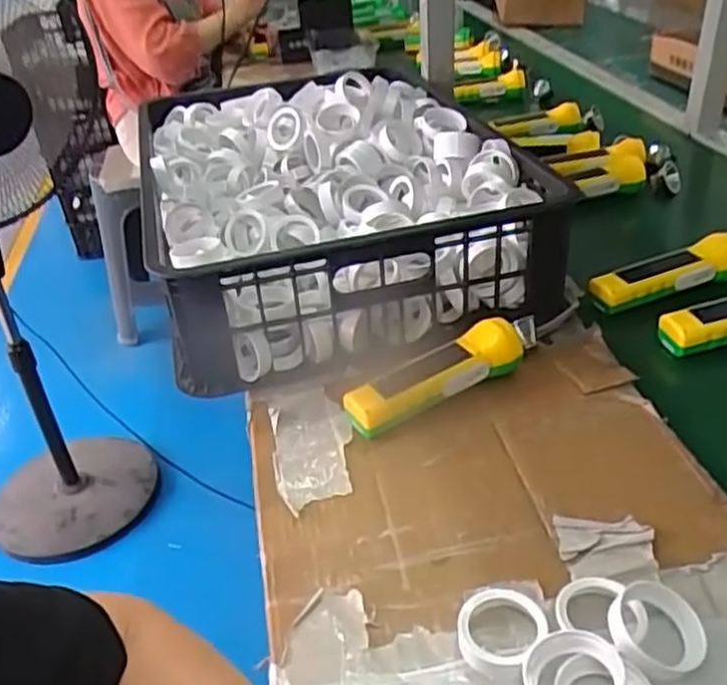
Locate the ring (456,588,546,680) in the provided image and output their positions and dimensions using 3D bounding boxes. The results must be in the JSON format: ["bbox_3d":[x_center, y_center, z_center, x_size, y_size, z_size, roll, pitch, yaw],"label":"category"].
[{"bbox_3d":[0.083,0.174,0.448,0.048,0.017,0.060,23,42,35],"label":"ring"}]

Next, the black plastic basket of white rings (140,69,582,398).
[{"bbox_3d":[-0.051,-0.177,0.882,0.391,0.148,0.541,-12,34,-11],"label":"black plastic basket of white rings"}]

